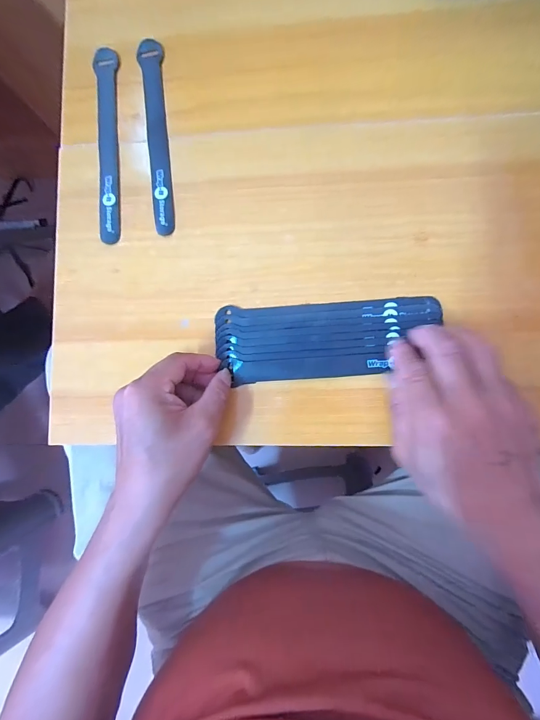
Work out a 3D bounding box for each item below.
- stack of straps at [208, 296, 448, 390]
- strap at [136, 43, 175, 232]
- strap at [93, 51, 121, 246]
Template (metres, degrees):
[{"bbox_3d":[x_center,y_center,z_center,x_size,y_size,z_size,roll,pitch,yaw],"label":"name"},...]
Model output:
[{"bbox_3d":[0.051,-0.020,0.311,0.194,0.012,0.071,-7,85,4],"label":"stack of straps"},{"bbox_3d":[-0.111,-0.222,0.339,0.023,0.005,0.199,-7,85,4],"label":"strap"},{"bbox_3d":[-0.161,-0.213,0.342,0.022,0.010,0.195,-4,86,4],"label":"strap"}]

